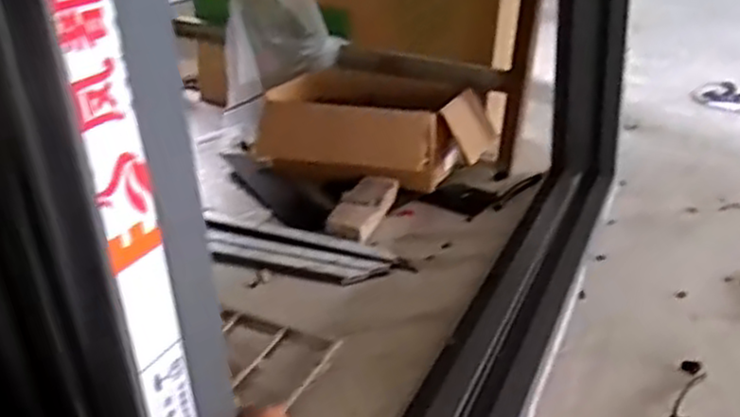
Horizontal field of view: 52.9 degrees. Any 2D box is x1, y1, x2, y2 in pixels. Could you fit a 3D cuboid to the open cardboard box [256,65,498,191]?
[{"bbox_3d":[0.008,-0.181,1.643,0.477,0.171,0.350,17,30,21],"label":"open cardboard box"}]

